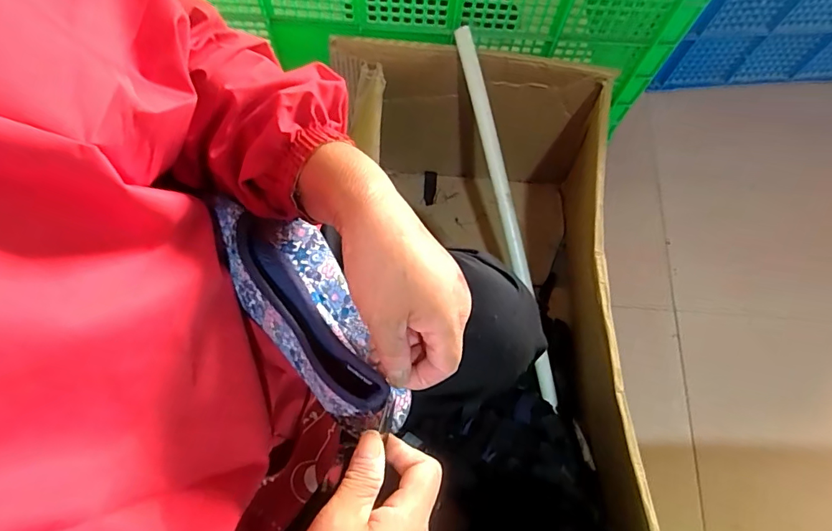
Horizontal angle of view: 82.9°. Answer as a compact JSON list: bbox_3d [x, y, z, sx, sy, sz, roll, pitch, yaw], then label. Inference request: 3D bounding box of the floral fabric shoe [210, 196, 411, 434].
[{"bbox_3d":[-0.080,0.036,0.360,0.077,0.054,0.202,-35,75,-13],"label":"floral fabric shoe"}]

